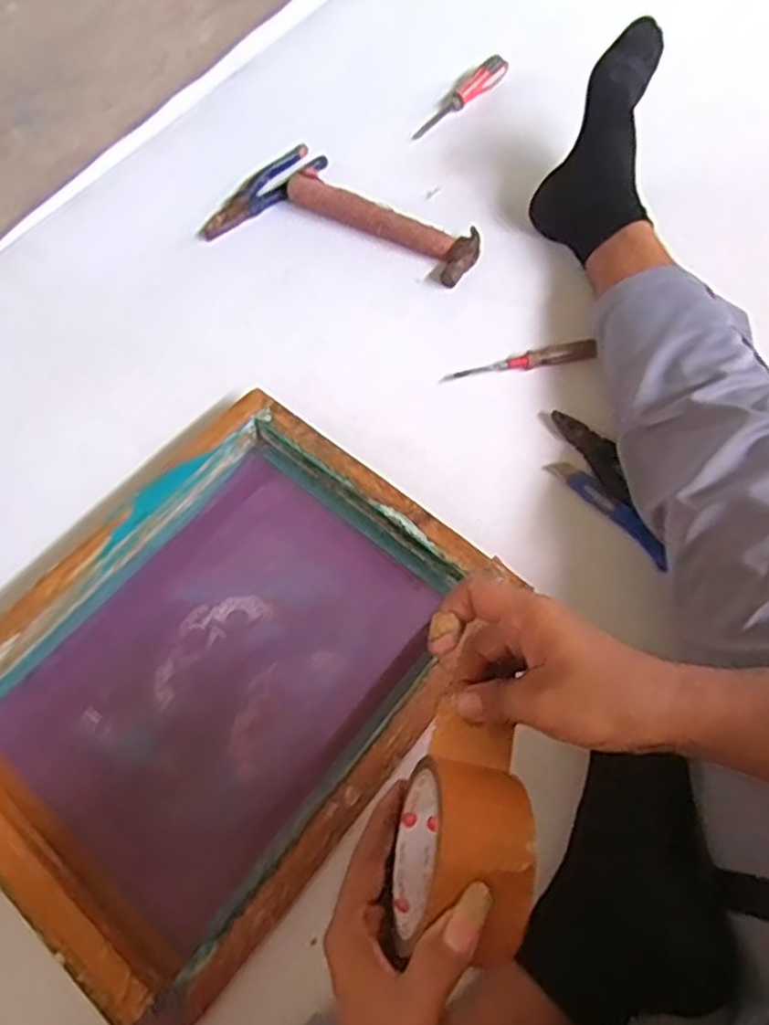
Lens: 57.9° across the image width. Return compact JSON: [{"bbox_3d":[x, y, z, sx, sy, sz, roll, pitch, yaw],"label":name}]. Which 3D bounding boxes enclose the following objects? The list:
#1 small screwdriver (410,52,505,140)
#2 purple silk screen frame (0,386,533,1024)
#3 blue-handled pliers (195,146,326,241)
[{"bbox_3d":[0.105,-0.585,0.983,0.173,0.022,0.034,-41,70,0],"label":"small screwdriver"},{"bbox_3d":[-0.151,0.135,0.630,0.363,0.055,0.470,36,72,16],"label":"purple silk screen frame"},{"bbox_3d":[-0.155,-0.426,0.919,0.059,0.025,0.206,36,72,16],"label":"blue-handled pliers"}]

